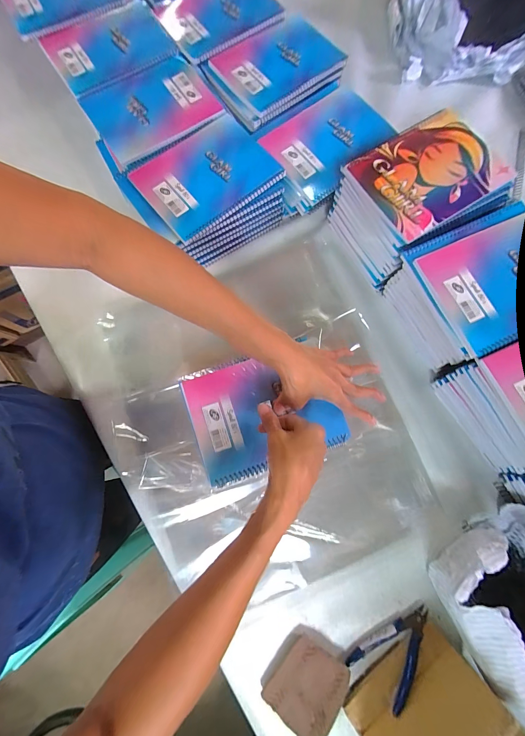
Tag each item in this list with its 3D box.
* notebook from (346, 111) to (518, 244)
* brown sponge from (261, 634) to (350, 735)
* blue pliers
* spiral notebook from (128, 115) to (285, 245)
[{"bbox_3d":[0.240,-0.282,0.417,0.201,0.011,0.145,-32,81,-7],"label":"notebook"},{"bbox_3d":[0.058,0.408,0.375,0.093,0.026,0.088,35,80,5],"label":"brown sponge"},{"bbox_3d":[0.176,0.364,0.381,0.069,0.024,0.115,42,81,6],"label":"blue pliers"},{"bbox_3d":[-0.085,-0.301,0.455,0.194,0.012,0.150,-37,82,-8],"label":"spiral notebook"}]

